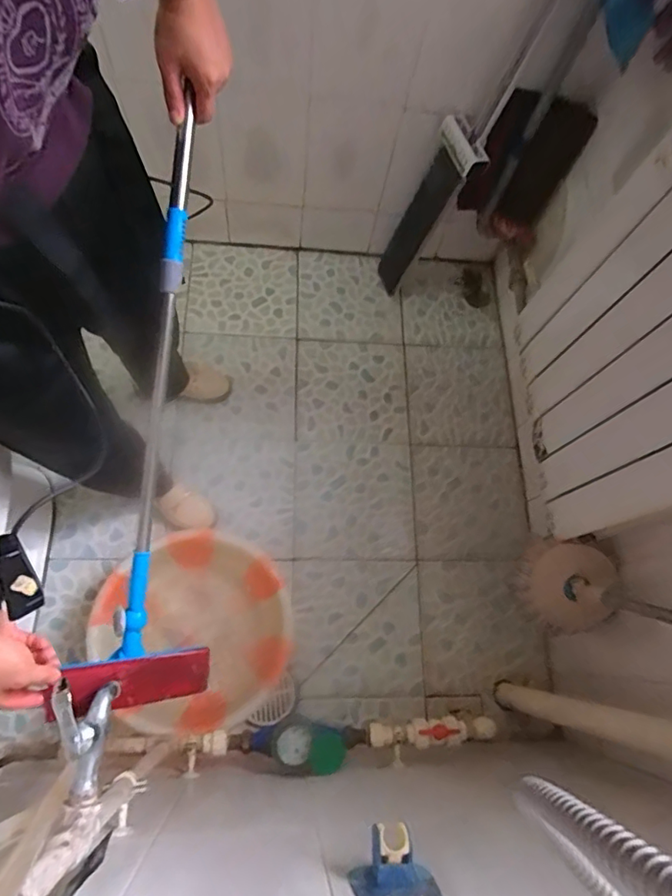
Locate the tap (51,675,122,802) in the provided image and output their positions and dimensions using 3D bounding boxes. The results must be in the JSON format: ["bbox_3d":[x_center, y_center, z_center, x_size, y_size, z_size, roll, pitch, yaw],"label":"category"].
[{"bbox_3d":[-0.246,0.284,0.508,0.032,0.076,0.107,-5,72,-3],"label":"tap"}]

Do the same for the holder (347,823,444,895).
[{"bbox_3d":[0.056,0.402,0.505,0.084,0.075,0.053,0,71,-7],"label":"holder"}]

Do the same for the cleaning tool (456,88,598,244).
[{"bbox_3d":[0.411,-0.612,1.184,0.198,0.327,0.082,38,71,7],"label":"cleaning tool"}]

